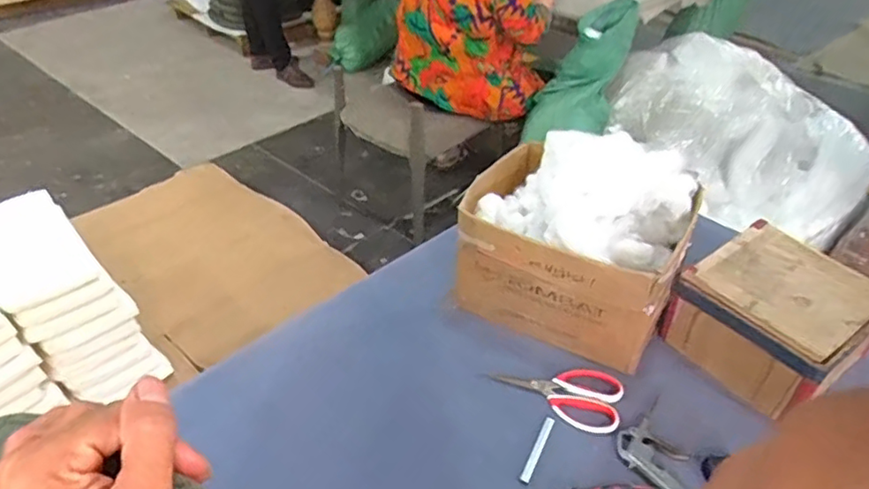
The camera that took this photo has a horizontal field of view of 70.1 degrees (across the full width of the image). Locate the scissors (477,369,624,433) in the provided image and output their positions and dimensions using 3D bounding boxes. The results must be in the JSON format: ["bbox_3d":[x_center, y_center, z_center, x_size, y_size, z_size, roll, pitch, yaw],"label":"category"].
[{"bbox_3d":[0.163,0.198,0.851,0.181,0.015,0.091,11,39,13],"label":"scissors"}]

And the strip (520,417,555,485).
[{"bbox_3d":[0.131,0.257,0.783,0.012,0.008,0.102,18,41,21],"label":"strip"}]

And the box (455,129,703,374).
[{"bbox_3d":[0.204,-0.005,0.913,0.299,0.258,0.226,23,43,26],"label":"box"}]

